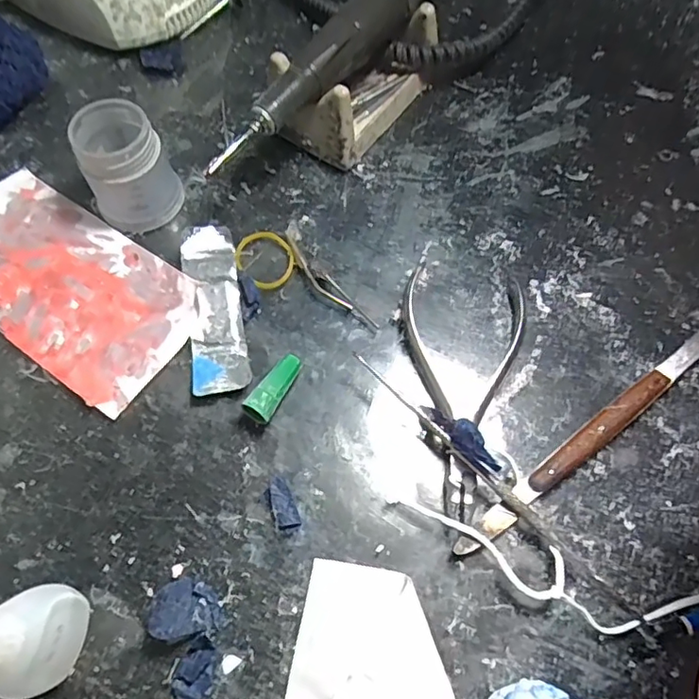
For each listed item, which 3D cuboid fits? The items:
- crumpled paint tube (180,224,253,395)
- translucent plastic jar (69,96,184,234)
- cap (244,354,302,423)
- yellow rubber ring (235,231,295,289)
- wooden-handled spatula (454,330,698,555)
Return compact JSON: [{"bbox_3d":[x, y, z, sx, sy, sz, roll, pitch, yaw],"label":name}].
[{"bbox_3d":[-0.065,-0.020,0.275,0.026,0.012,0.088,-9,65,-5],"label":"crumpled paint tube"},{"bbox_3d":[-0.112,-0.092,0.286,0.040,0.050,0.040,0,65,-1],"label":"translucent plastic jar"},{"bbox_3d":[-0.034,0.018,0.256,0.012,0.015,0.035,25,67,11],"label":"cap"},{"bbox_3d":[-0.043,-0.047,0.292,0.033,0.004,0.029,38,70,15],"label":"yellow rubber ring"},{"bbox_3d":[0.114,0.033,0.252,0.173,0.009,0.010,-34,70,-15],"label":"wooden-handled spatula"}]

